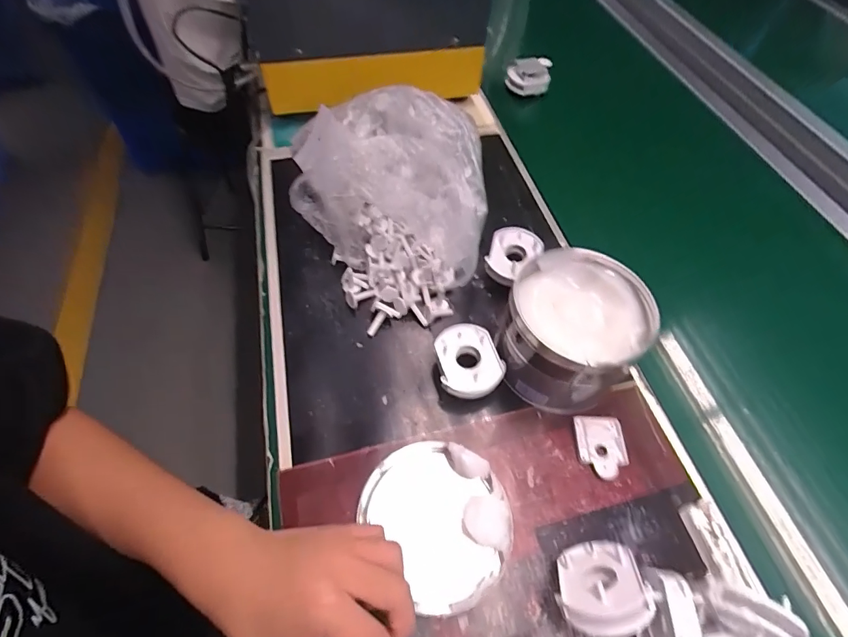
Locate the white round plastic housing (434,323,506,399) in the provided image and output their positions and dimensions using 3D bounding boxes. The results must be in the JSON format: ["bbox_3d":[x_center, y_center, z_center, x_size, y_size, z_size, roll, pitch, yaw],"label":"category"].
[{"bbox_3d":[0.044,0.046,0.440,0.061,0.038,0.073,-7,57,-6],"label":"white round plastic housing"}]

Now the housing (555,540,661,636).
[{"bbox_3d":[0.133,0.200,0.325,0.062,0.073,0.022,-18,99,14],"label":"housing"}]

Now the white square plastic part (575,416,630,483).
[{"bbox_3d":[0.168,0.122,0.413,0.044,0.008,0.058,0,57,-2],"label":"white square plastic part"}]

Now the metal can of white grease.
[{"bbox_3d":[0.145,0.014,0.430,0.124,0.098,0.126,1,57,-1],"label":"metal can of white grease"}]

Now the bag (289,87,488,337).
[{"bbox_3d":[-0.049,-0.144,0.514,0.238,0.122,0.270,5,57,1],"label":"bag"}]

